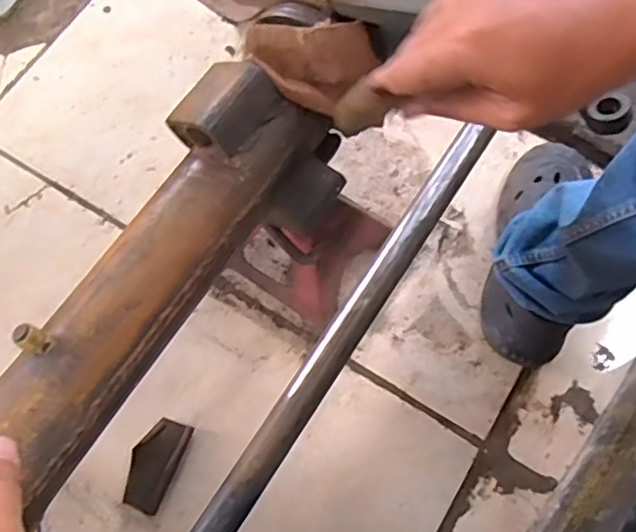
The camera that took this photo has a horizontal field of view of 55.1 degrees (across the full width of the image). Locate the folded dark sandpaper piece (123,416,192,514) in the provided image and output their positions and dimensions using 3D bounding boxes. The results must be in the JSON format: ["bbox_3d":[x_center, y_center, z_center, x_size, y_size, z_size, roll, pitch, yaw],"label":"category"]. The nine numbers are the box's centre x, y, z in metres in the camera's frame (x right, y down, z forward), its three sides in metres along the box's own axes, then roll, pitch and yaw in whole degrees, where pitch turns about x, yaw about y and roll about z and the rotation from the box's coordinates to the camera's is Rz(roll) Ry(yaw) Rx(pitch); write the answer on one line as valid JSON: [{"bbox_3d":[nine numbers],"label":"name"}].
[{"bbox_3d":[-0.183,0.221,0.683,0.049,0.009,0.098,25,73,-11],"label":"folded dark sandpaper piece"}]

